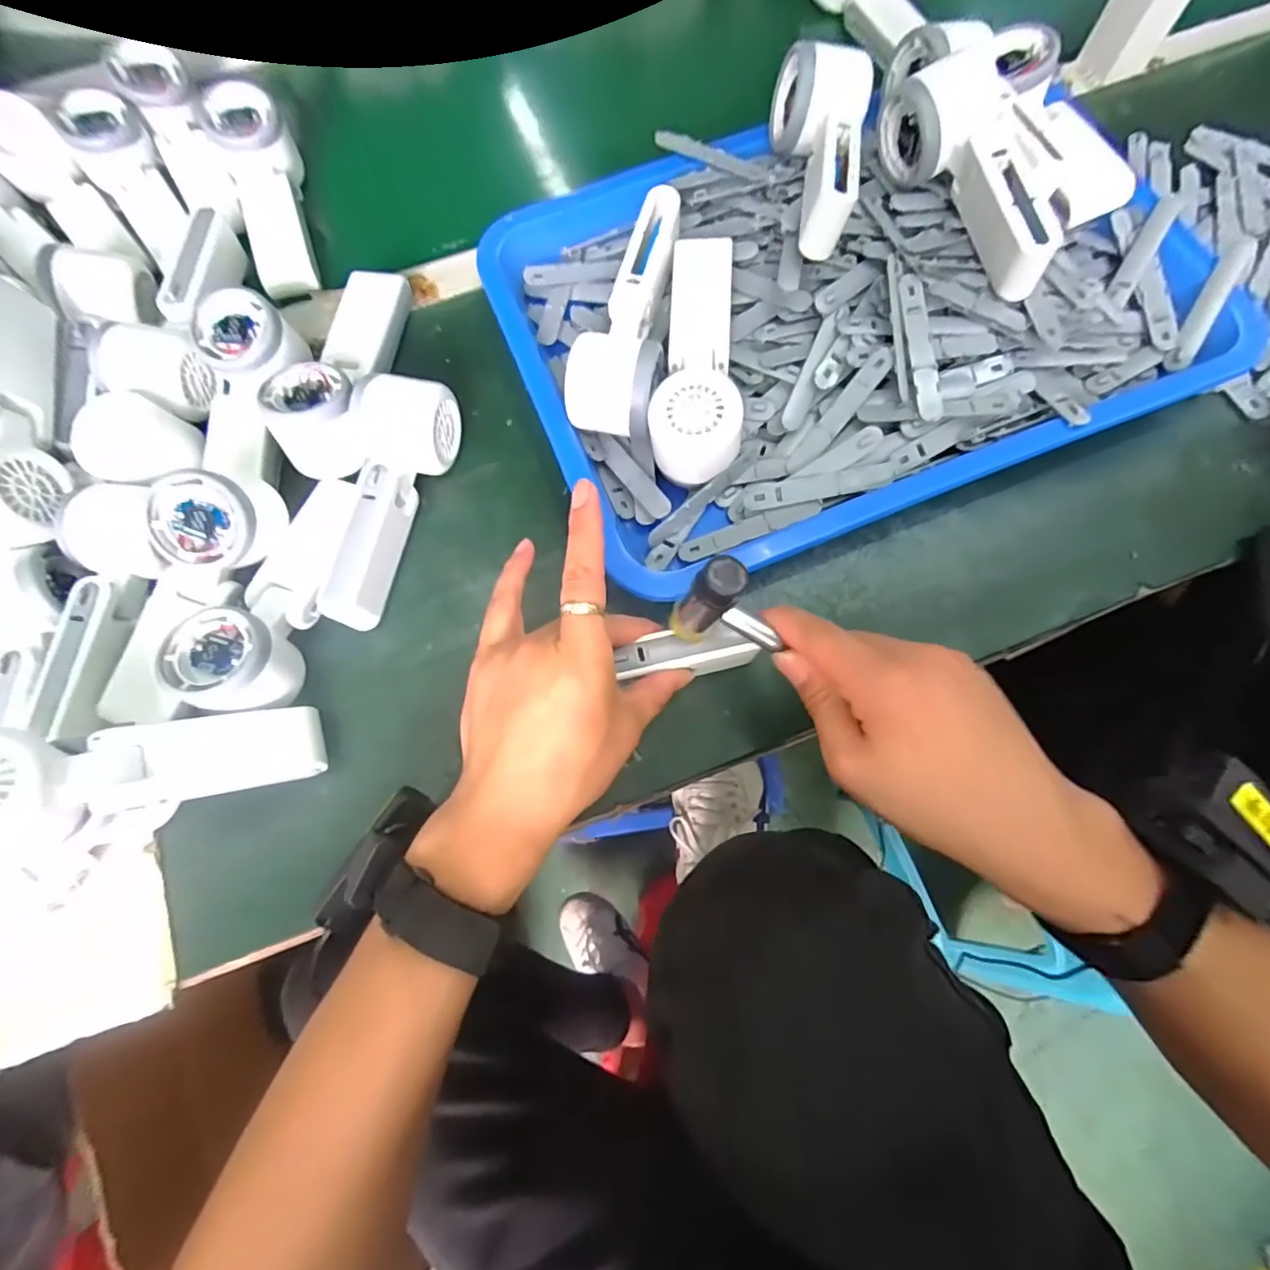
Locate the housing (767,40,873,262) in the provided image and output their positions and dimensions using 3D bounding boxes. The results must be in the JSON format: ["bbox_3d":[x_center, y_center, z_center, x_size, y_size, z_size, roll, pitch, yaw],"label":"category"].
[{"bbox_3d":[0.118,-0.323,0.389,0.063,0.058,0.151,10,73,5],"label":"housing"}]

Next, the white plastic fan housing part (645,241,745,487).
[{"bbox_3d":[0.047,-0.180,0.375,0.058,0.044,0.165,7,73,4],"label":"white plastic fan housing part"}]

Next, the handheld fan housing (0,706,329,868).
[{"bbox_3d":[-0.254,0.071,0.295,0.163,0.040,0.051,-5,66,-45],"label":"handheld fan housing"}]

